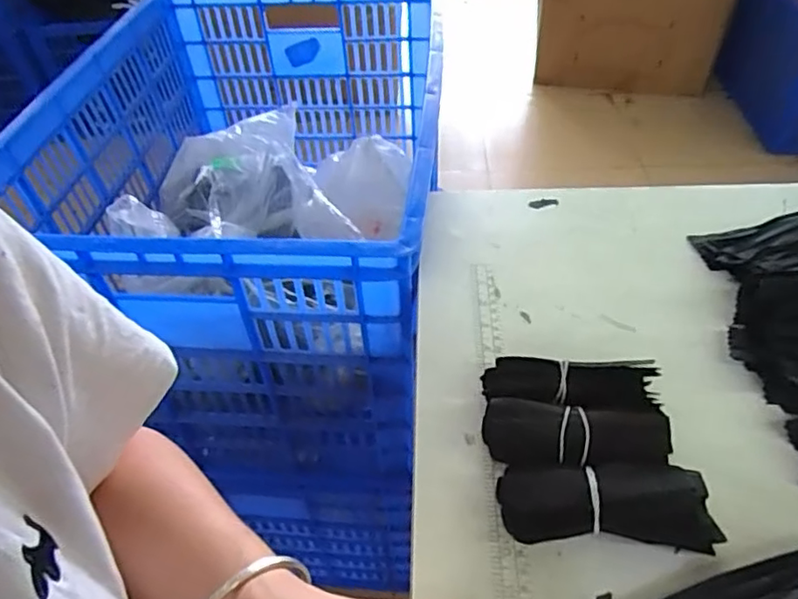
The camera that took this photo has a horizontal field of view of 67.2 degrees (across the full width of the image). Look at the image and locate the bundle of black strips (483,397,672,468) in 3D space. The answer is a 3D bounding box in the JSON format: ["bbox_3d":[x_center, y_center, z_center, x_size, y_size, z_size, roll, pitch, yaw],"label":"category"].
[{"bbox_3d":[0.116,0.096,0.401,0.115,0.032,0.041,5,46,9],"label":"bundle of black strips"}]

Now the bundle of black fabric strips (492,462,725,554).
[{"bbox_3d":[0.126,0.126,0.368,0.127,0.036,0.052,0,46,4],"label":"bundle of black fabric strips"}]

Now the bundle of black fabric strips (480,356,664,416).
[{"bbox_3d":[0.118,0.065,0.424,0.115,0.033,0.042,7,46,11],"label":"bundle of black fabric strips"}]

